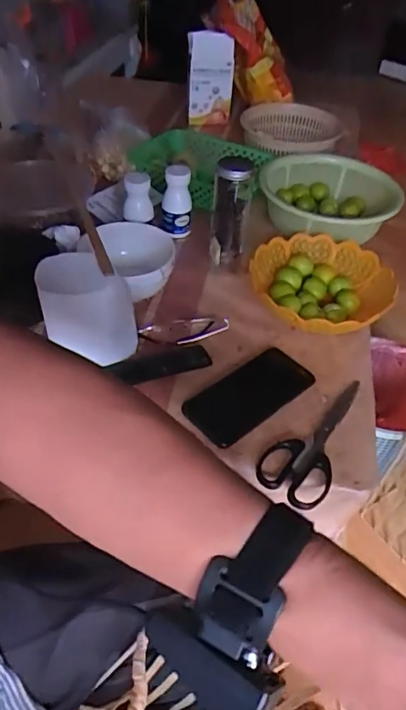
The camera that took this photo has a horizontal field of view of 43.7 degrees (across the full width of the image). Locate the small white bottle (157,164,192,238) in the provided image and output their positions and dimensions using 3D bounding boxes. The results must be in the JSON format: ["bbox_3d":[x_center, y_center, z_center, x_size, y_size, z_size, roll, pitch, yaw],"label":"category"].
[{"bbox_3d":[-0.043,-0.242,0.816,0.047,0.115,0.044,10,46,6],"label":"small white bottle"}]

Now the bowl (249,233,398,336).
[{"bbox_3d":[0.165,-0.096,0.725,0.194,0.055,0.187,2,46,-2],"label":"bowl"}]

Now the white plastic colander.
[{"bbox_3d":[0.182,-0.459,1.066,0.213,0.072,0.224,11,46,7],"label":"white plastic colander"}]

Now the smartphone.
[{"bbox_3d":[0.057,0.044,0.616,0.159,0.009,0.077,-28,54,-27],"label":"smartphone"}]

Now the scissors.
[{"bbox_3d":[0.135,0.090,0.576,0.074,0.009,0.193,30,51,23],"label":"scissors"}]

